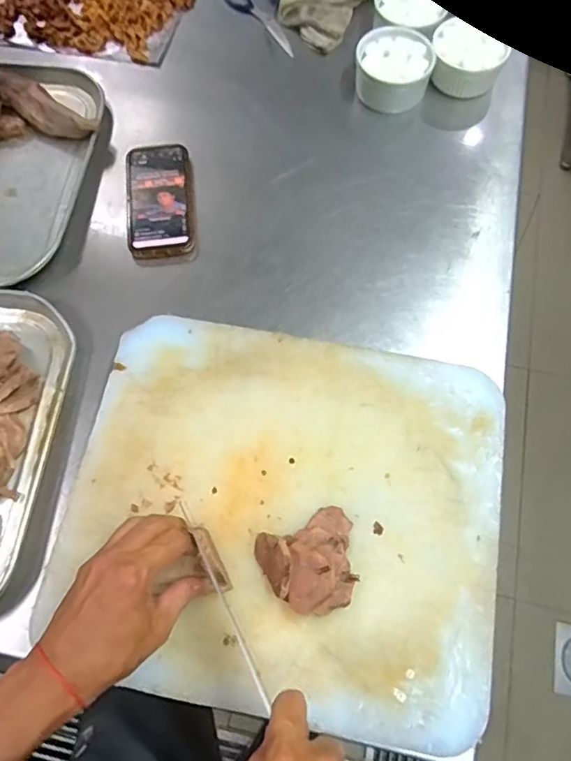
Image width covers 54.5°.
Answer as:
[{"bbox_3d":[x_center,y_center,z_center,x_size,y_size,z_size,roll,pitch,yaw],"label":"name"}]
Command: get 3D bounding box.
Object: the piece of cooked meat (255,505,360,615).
[{"bbox_3d":[0.024,0.158,0.479,0.085,0.038,0.080,0,69,1],"label":"piece of cooked meat"}]

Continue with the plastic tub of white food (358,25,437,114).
[{"bbox_3d":[0.145,-0.422,0.754,0.097,0.054,0.103,0,69,1],"label":"plastic tub of white food"}]

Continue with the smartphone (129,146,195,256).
[{"bbox_3d":[-0.157,-0.231,0.696,0.076,0.018,0.169,-3,64,-12],"label":"smartphone"}]

